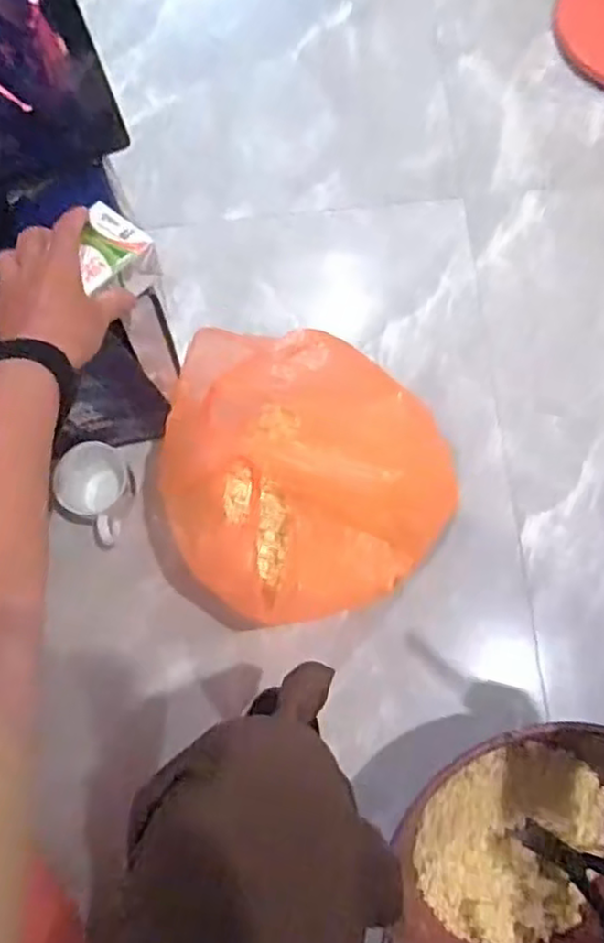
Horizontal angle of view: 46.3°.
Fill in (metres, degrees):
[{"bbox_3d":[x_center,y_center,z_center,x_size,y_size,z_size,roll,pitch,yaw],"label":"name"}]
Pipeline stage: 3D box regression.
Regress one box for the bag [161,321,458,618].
[{"bbox_3d":[0.017,0.021,0.755,0.293,0.200,0.260,3,73,2],"label":"bag"}]

